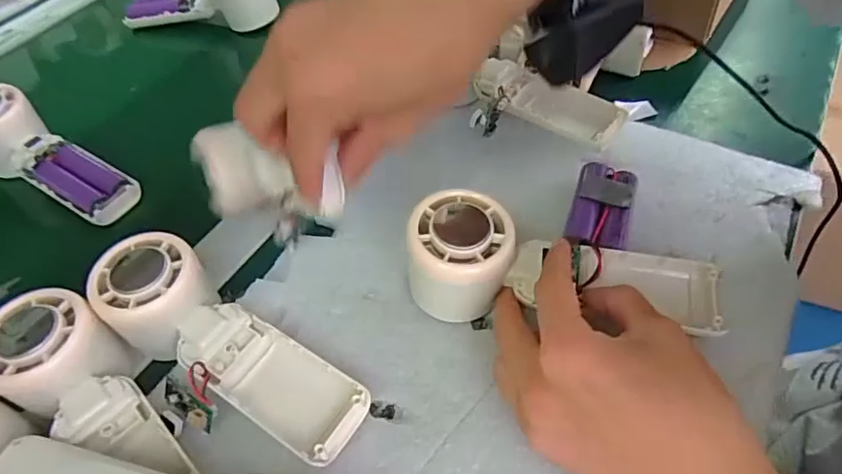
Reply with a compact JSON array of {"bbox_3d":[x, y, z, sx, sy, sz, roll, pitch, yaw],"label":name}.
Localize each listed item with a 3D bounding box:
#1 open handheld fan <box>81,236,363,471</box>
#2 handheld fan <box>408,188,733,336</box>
[{"bbox_3d":[-0.105,0.060,0.302,0.167,0.047,0.057,32,57,12],"label":"open handheld fan"},{"bbox_3d":[0.074,0.023,0.302,0.163,0.055,0.059,7,49,-4],"label":"handheld fan"}]

